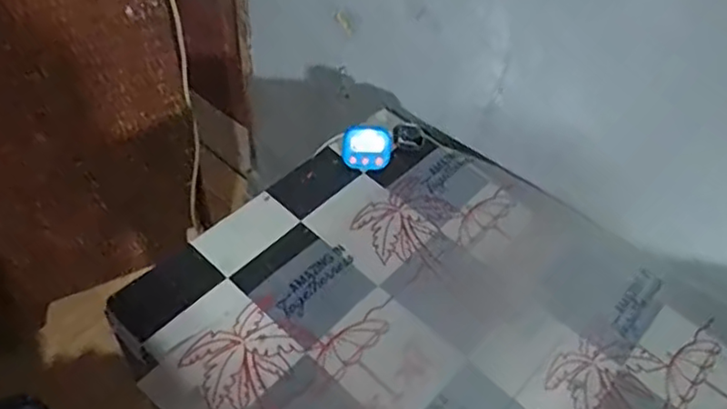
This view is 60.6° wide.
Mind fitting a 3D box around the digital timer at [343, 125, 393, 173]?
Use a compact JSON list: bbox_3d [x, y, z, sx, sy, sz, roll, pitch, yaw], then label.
[{"bbox_3d":[0.006,-0.084,0.900,0.071,0.017,0.076,9,71,-19],"label":"digital timer"}]

